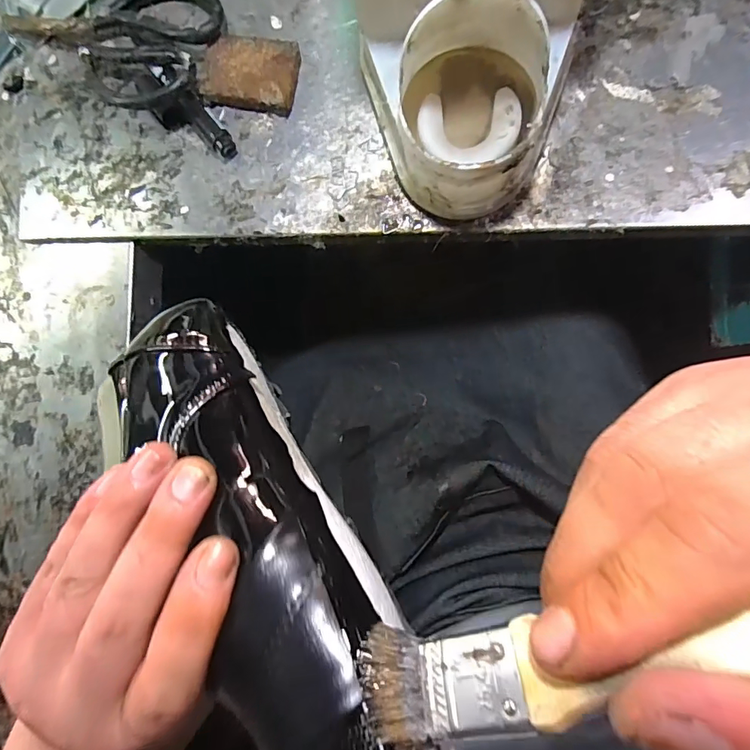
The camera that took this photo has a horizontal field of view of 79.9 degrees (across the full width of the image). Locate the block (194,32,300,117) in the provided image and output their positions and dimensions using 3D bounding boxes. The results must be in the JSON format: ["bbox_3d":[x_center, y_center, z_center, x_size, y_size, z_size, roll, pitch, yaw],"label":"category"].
[{"bbox_3d":[-0.095,-0.225,0.337,0.071,0.015,0.049,12,89,8],"label":"block"}]

